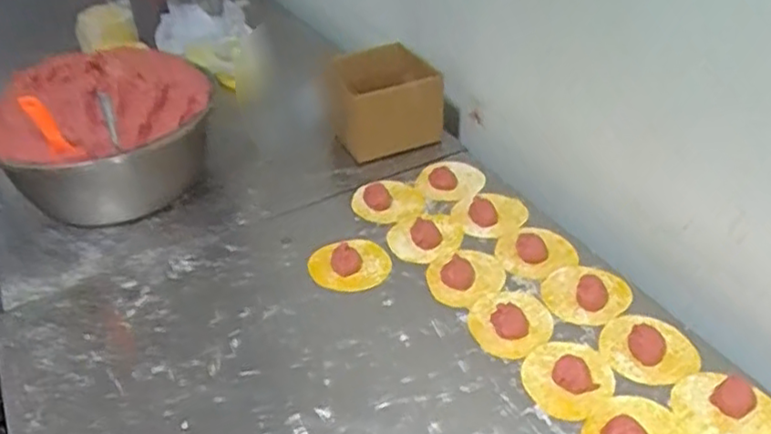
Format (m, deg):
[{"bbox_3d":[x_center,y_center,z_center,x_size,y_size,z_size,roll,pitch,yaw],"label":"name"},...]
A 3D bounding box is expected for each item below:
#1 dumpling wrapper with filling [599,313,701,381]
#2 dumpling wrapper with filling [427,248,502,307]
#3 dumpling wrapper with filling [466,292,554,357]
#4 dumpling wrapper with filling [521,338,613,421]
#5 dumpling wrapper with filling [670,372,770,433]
[{"bbox_3d":[0.252,0.121,0.655,0.088,0.013,0.070,7,40,13],"label":"dumpling wrapper with filling"},{"bbox_3d":[0.087,0.063,0.745,0.082,0.008,0.071,-11,40,-10],"label":"dumpling wrapper with filling"},{"bbox_3d":[0.126,0.103,0.691,0.080,0.020,0.083,-2,39,2],"label":"dumpling wrapper with filling"},{"bbox_3d":[0.167,0.143,0.635,0.089,0.011,0.077,-31,46,-30],"label":"dumpling wrapper with filling"},{"bbox_3d":[0.296,0.167,0.596,0.087,0.014,0.076,24,46,30],"label":"dumpling wrapper with filling"}]

